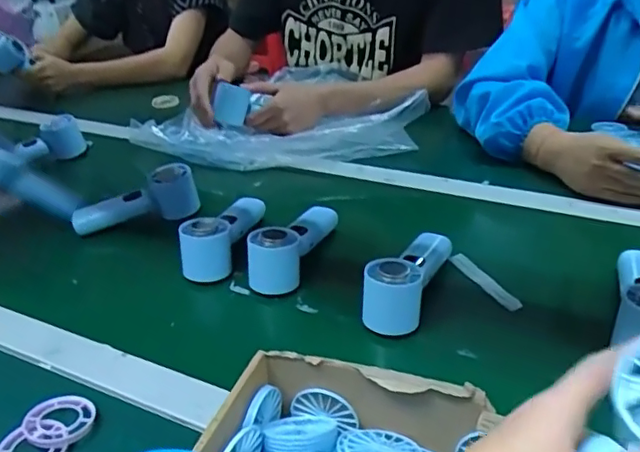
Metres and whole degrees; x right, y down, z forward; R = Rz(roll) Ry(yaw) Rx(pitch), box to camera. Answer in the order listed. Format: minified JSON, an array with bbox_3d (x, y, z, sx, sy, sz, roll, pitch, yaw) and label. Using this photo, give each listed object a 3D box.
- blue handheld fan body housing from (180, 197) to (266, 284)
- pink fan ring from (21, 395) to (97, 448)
[{"bbox_3d":[-0.110,0.000,0.674,0.046,0.061,0.154,6,33,15],"label":"blue handheld fan body housing"},{"bbox_3d":[-0.205,0.154,0.456,0.044,0.012,0.049,25,36,23],"label":"pink fan ring"}]

